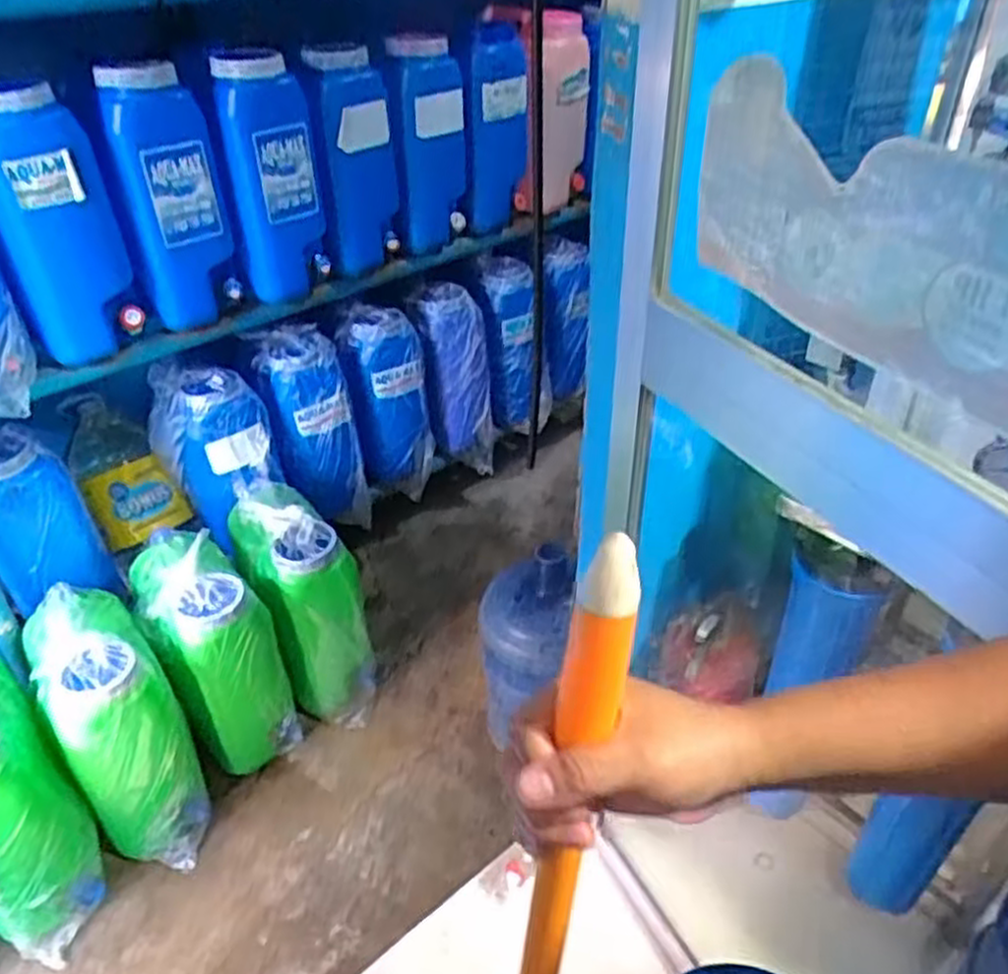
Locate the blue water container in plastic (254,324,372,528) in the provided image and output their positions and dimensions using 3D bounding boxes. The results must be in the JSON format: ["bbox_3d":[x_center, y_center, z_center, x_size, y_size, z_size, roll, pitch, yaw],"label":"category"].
[{"bbox_3d":[-0.428,-0.115,1.791,0.183,0.454,0.180,-10,38,-12],"label":"blue water container in plastic"}]

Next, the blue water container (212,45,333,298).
[{"bbox_3d":[-0.436,-0.591,1.494,0.157,0.404,0.235,-11,38,-13],"label":"blue water container"}]

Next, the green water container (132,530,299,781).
[{"bbox_3d":[-0.568,0.311,1.525,0.180,0.410,0.292,-26,44,-30],"label":"green water container"}]

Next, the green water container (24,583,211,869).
[{"bbox_3d":[-0.685,0.427,1.409,0.181,0.439,0.337,-25,43,-28],"label":"green water container"}]

